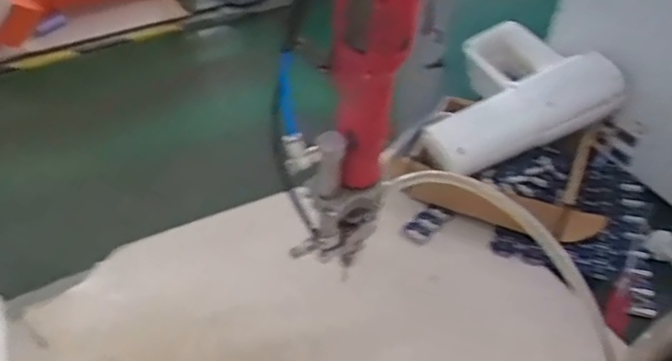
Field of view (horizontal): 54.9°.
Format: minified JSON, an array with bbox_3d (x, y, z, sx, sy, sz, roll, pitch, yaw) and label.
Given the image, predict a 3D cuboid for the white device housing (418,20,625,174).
[{"bbox_3d":[0.175,-0.107,0.715,0.204,0.064,0.184,-16,46,-18],"label":"white device housing"}]

